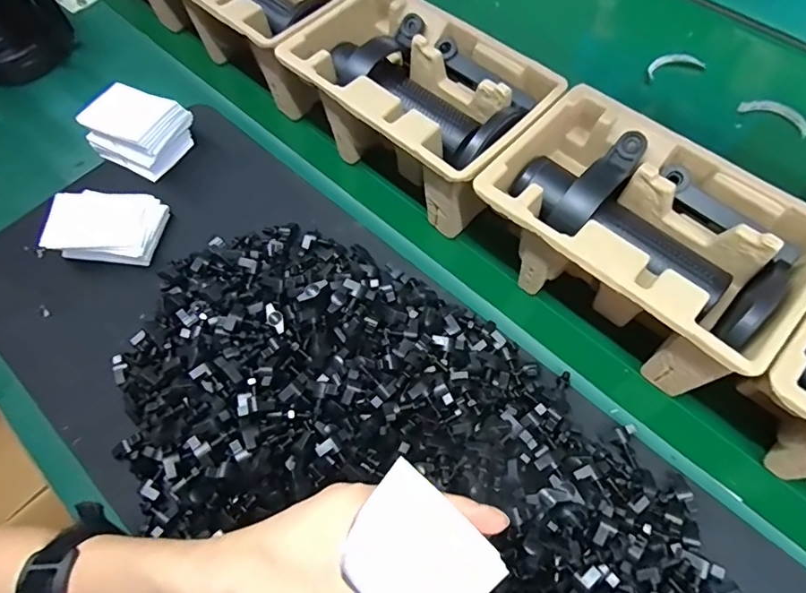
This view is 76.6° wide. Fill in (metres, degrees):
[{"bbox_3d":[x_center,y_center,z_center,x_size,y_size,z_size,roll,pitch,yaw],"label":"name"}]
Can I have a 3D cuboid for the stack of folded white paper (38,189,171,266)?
[{"bbox_3d":[-0.274,-0.065,0.470,0.092,0.026,0.065,4,65,3],"label":"stack of folded white paper"}]

